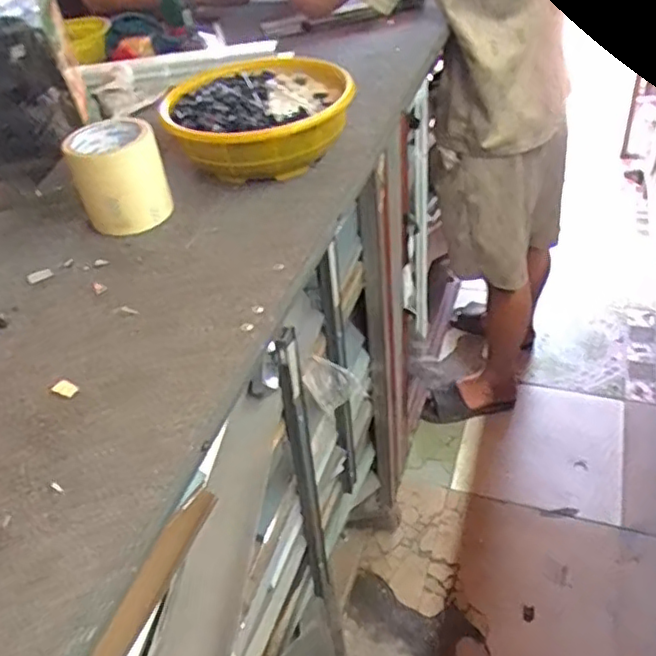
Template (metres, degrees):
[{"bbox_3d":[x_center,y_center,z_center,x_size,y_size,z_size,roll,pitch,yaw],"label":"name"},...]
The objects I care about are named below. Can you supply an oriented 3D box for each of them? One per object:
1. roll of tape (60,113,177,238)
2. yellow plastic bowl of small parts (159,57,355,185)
[{"bbox_3d":[-0.225,-0.166,0.700,0.094,0.095,0.081,-20,43,-14],"label":"roll of tape"},{"bbox_3d":[-0.081,-0.251,0.782,0.212,0.081,0.226,-5,40,4],"label":"yellow plastic bowl of small parts"}]

